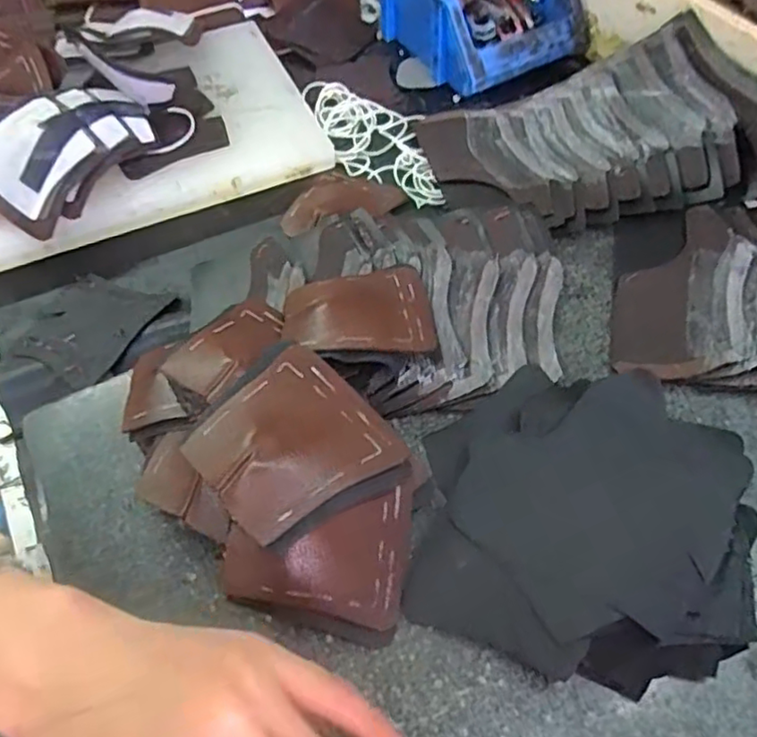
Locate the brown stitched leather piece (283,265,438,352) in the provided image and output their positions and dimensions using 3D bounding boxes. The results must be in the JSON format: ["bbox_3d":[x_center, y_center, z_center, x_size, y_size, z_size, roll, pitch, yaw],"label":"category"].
[{"bbox_3d":[-0.012,-0.031,0.355,0.080,0.018,0.080,-2,39,-5],"label":"brown stitched leather piece"}]

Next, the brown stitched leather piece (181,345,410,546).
[{"bbox_3d":[-0.041,0.034,0.288,0.076,0.023,0.074,-38,61,-21],"label":"brown stitched leather piece"}]

